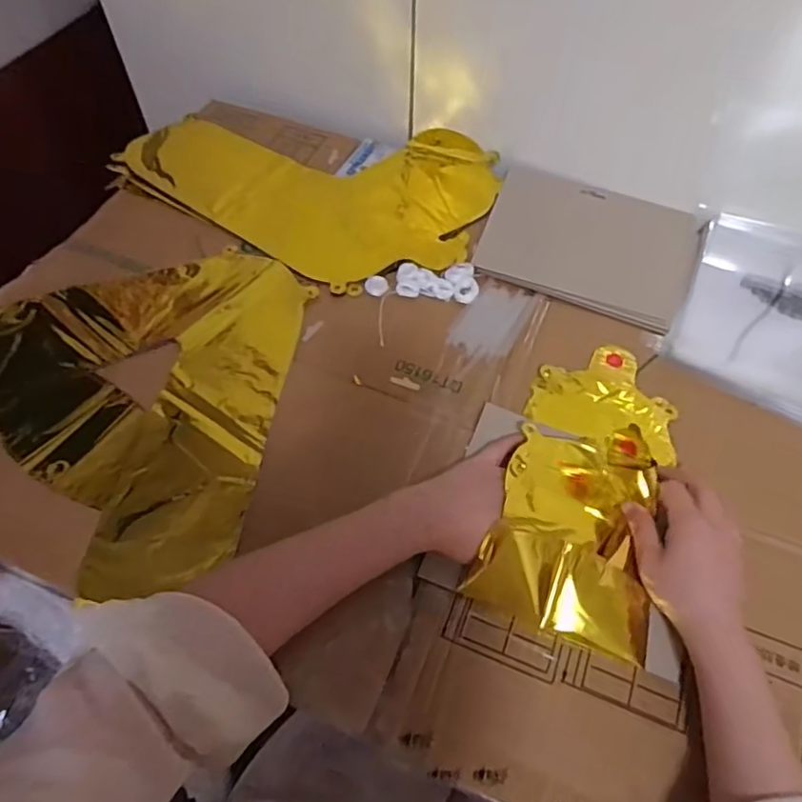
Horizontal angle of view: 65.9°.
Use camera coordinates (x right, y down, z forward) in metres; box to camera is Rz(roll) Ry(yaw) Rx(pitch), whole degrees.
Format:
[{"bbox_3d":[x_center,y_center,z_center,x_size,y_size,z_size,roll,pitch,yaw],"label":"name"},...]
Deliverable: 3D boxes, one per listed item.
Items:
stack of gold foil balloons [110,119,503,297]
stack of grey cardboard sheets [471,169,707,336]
[{"bbox_3d":[-0.100,-0.261,0.700,0.409,0.018,0.280,26,61,14],"label":"stack of gold foil balloons"},{"bbox_3d":[0.195,-0.163,0.634,0.209,0.015,0.164,19,59,10],"label":"stack of grey cardboard sheets"}]

